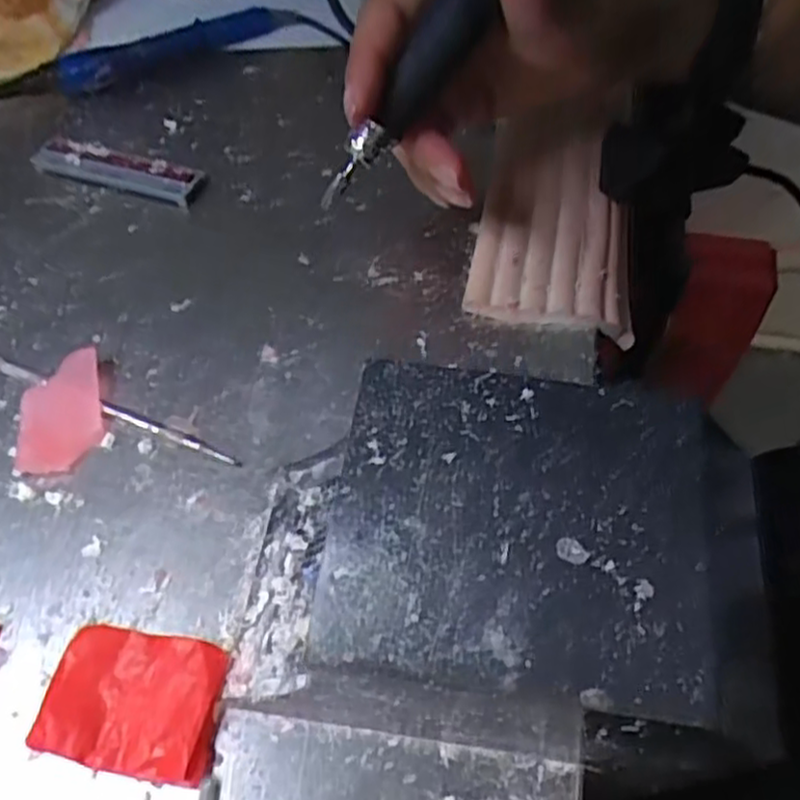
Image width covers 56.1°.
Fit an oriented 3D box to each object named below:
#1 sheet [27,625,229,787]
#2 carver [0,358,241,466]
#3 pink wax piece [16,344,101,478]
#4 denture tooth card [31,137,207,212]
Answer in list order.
[{"bbox_3d":[-0.083,0.094,0.236,0.052,0.010,0.040,7,59,5],"label":"sheet"},{"bbox_3d":[-0.131,-0.003,0.301,0.151,0.004,0.007,21,62,13],"label":"carver"},{"bbox_3d":[-0.132,0.005,0.292,0.032,0.012,0.048,-8,59,-4],"label":"pink wax piece"},{"bbox_3d":[-0.139,-0.114,0.372,0.089,0.010,0.024,17,61,11],"label":"denture tooth card"}]

